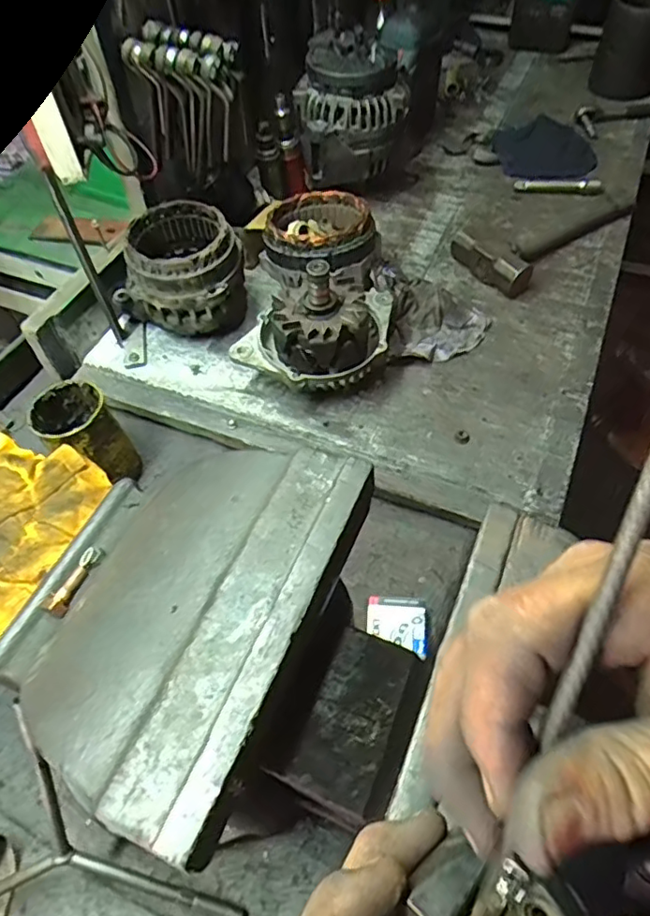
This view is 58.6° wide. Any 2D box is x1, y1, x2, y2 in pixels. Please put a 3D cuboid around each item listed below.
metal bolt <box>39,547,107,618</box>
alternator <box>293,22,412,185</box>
[{"bbox_3d":[-0.160,0.078,0.370,0.015,0.009,0.049,17,57,15],"label":"metal bolt"},{"bbox_3d":[0.036,-0.467,0.773,0.141,0.139,0.119,-3,54,1],"label":"alternator"}]

